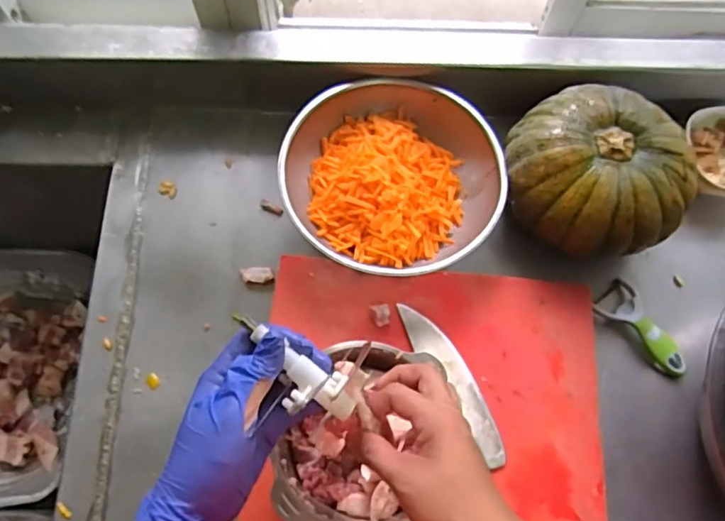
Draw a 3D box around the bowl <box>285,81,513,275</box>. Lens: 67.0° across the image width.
[{"bbox_3d":[0.036,-0.103,0.715,0.274,0.080,0.266,1,67,-2],"label":"bowl"}]

